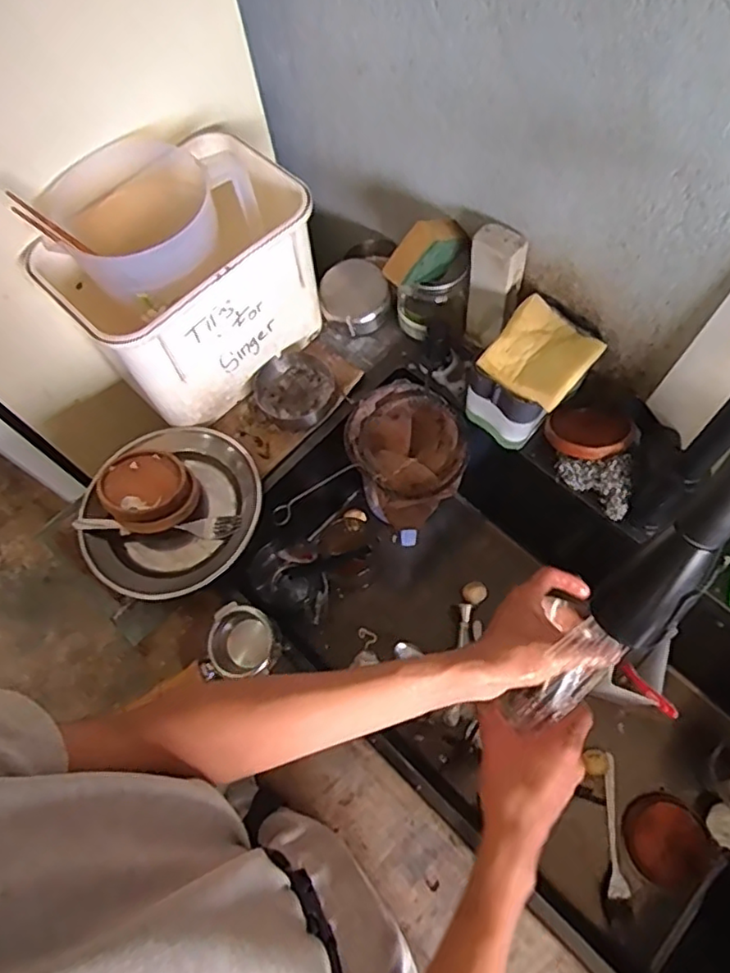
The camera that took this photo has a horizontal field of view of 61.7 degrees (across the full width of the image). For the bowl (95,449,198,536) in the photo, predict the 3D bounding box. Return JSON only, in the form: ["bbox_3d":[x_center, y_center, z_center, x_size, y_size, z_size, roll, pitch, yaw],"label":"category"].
[{"bbox_3d":[-0.254,0.002,0.715,0.098,0.043,0.115,-43,71,-14],"label":"bowl"}]

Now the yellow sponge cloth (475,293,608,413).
[{"bbox_3d":[0.191,-0.146,0.655,0.101,0.027,0.106,37,73,17],"label":"yellow sponge cloth"}]

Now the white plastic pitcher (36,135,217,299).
[{"bbox_3d":[-0.242,-0.275,0.662,0.171,0.113,0.181,-27,68,-8],"label":"white plastic pitcher"}]

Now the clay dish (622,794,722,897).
[{"bbox_3d":[0.373,0.439,0.752,0.096,0.015,0.103,-1,67,3],"label":"clay dish"}]

